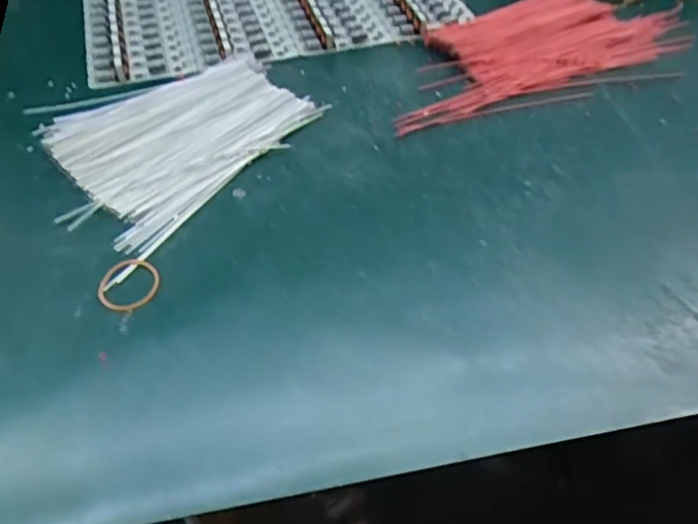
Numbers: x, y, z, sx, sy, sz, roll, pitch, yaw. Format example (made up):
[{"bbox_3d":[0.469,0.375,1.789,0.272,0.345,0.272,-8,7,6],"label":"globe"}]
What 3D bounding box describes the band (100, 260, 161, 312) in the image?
[{"bbox_3d":[-0.113,0.011,0.296,0.029,0.004,0.031,1,52,-1],"label":"band"}]

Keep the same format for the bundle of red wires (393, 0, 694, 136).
[{"bbox_3d":[0.131,-0.167,0.428,0.234,0.037,0.106,-15,54,-13],"label":"bundle of red wires"}]

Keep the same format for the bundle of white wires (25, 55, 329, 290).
[{"bbox_3d":[-0.122,-0.088,0.375,0.142,0.008,0.180,29,57,20],"label":"bundle of white wires"}]

